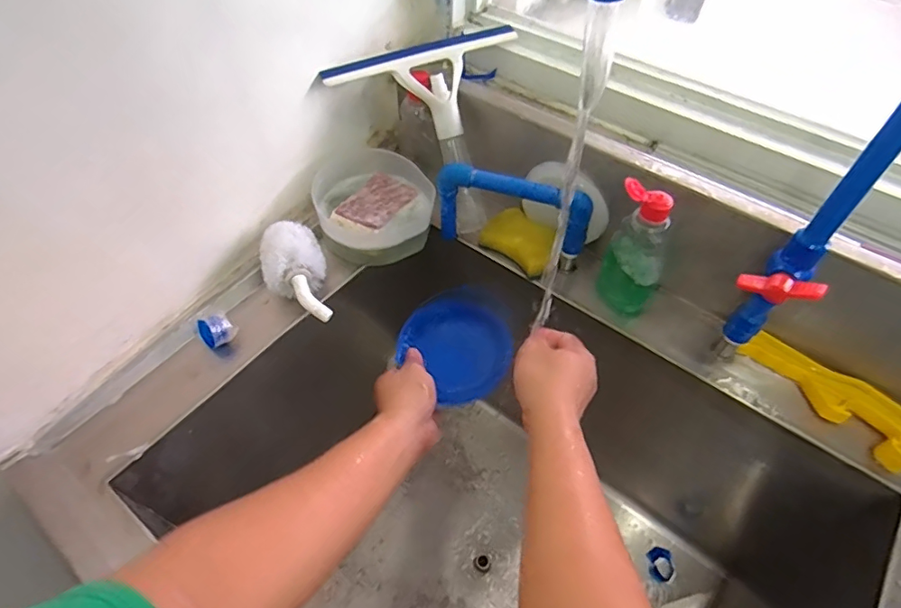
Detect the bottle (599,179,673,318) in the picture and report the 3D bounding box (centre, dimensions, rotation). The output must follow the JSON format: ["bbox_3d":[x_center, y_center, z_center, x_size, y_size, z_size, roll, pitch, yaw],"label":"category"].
[{"bbox_3d":[0.202,-0.055,0.557,0.065,0.166,0.040,29,58,19],"label":"bottle"}]

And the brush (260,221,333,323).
[{"bbox_3d":[-0.177,-0.027,0.590,0.067,0.064,0.122,-13,55,-11],"label":"brush"}]

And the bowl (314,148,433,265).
[{"bbox_3d":[-0.101,-0.131,0.673,0.148,0.061,0.160,-12,55,-10],"label":"bowl"}]

